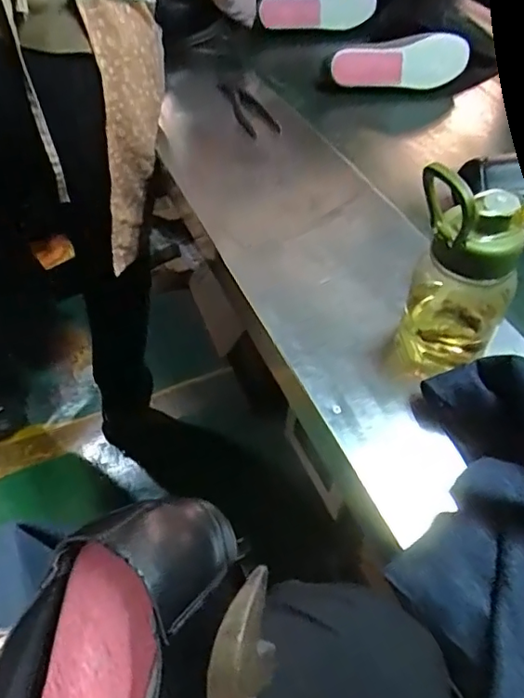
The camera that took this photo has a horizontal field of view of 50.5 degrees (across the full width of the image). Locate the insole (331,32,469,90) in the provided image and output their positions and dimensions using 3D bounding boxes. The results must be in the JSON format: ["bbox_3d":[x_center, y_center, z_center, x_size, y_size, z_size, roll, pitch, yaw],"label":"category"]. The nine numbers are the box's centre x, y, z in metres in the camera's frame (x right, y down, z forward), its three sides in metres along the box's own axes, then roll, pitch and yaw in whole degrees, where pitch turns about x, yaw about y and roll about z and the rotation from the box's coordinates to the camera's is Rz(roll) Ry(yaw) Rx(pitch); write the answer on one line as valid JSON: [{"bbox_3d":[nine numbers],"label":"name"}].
[{"bbox_3d":[0.256,-0.501,0.986,0.282,0.085,0.031,-20,19,-20],"label":"insole"}]

